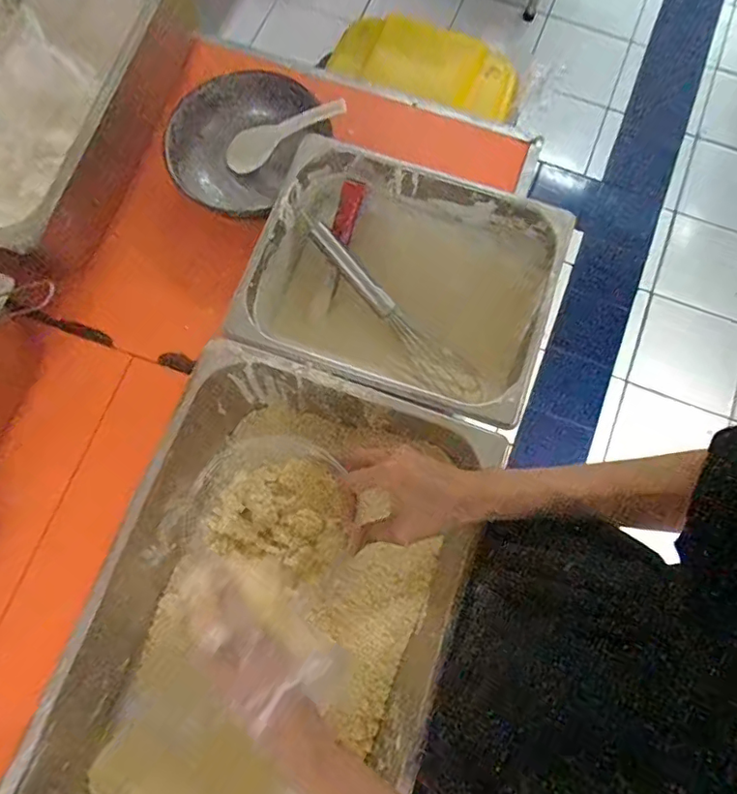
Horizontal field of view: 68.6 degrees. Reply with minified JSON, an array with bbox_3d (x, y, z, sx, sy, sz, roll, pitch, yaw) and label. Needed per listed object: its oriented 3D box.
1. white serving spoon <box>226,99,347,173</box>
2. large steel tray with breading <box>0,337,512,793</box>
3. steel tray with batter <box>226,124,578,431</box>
[{"bbox_3d":[-0.117,-0.372,0.759,0.183,0.028,0.041,-19,76,16],"label":"white serving spoon"},{"bbox_3d":[-0.102,0.240,0.552,0.324,0.174,0.520,19,76,4],"label":"large steel tray with breading"},{"bbox_3d":[0.034,-0.121,0.631,0.315,0.119,0.253,18,76,4],"label":"steel tray with batter"}]

